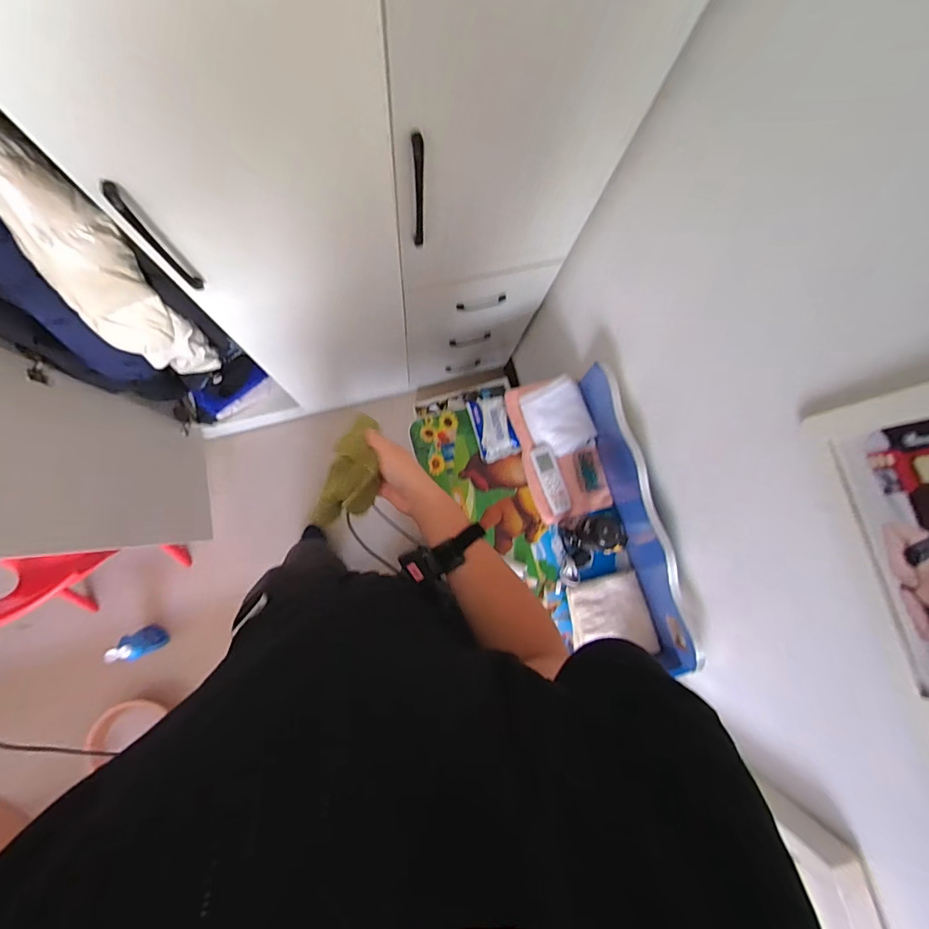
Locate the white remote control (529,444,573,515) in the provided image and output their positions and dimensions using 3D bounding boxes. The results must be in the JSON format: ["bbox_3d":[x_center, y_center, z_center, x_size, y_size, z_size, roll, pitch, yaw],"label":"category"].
[{"bbox_3d":[0.203,0.034,1.027,0.057,0.029,0.159,-17,86,-9],"label":"white remote control"}]

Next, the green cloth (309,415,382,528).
[{"bbox_3d":[-0.159,0.023,0.627,0.075,0.031,0.175,29,102,22],"label":"green cloth"}]

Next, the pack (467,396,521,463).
[{"bbox_3d":[0.067,-0.088,1.051,0.089,0.021,0.149,-19,86,-9],"label":"pack"}]

